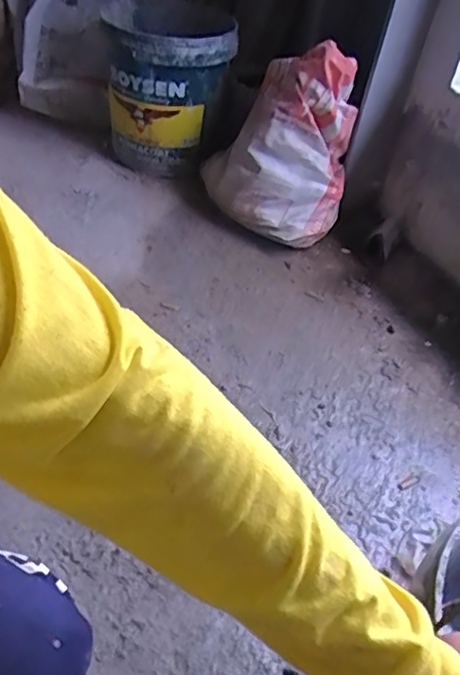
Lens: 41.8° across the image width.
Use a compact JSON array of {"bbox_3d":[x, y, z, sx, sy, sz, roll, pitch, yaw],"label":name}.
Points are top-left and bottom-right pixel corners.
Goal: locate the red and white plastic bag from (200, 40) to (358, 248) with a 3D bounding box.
[{"bbox_3d":[0.099,-0.384,1.237,0.290,0.375,0.184,8,41,-3],"label":"red and white plastic bag"}]

